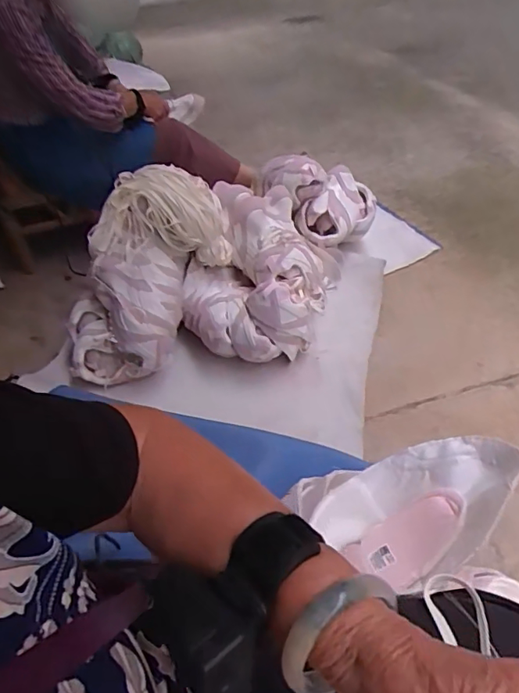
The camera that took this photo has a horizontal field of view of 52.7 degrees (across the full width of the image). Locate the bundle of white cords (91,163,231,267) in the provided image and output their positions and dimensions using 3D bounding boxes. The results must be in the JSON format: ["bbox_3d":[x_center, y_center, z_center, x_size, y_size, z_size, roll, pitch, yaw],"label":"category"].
[{"bbox_3d":[-0.236,-0.286,1.215,0.306,0.194,0.138,-17,43,-7],"label":"bundle of white cords"}]

